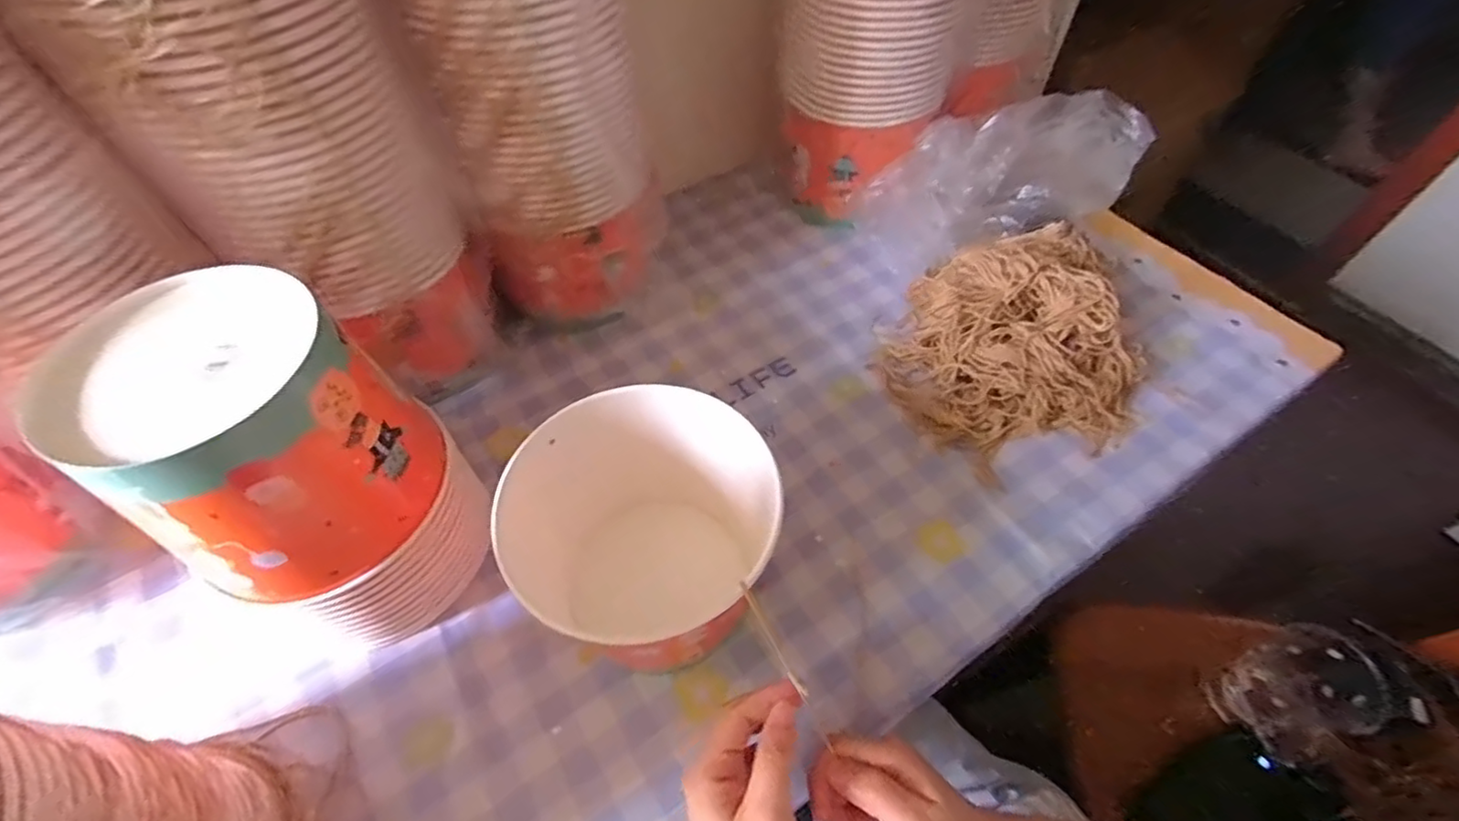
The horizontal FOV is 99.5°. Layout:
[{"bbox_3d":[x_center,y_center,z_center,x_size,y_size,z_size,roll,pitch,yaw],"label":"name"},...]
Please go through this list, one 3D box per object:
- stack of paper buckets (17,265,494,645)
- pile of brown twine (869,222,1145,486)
[{"bbox_3d":[-0.256,0.040,0.390,0.142,0.220,0.139,36,62,23],"label":"stack of paper buckets"},{"bbox_3d":[0.260,-0.071,0.551,0.246,0.072,0.213,-17,56,-11],"label":"pile of brown twine"}]

